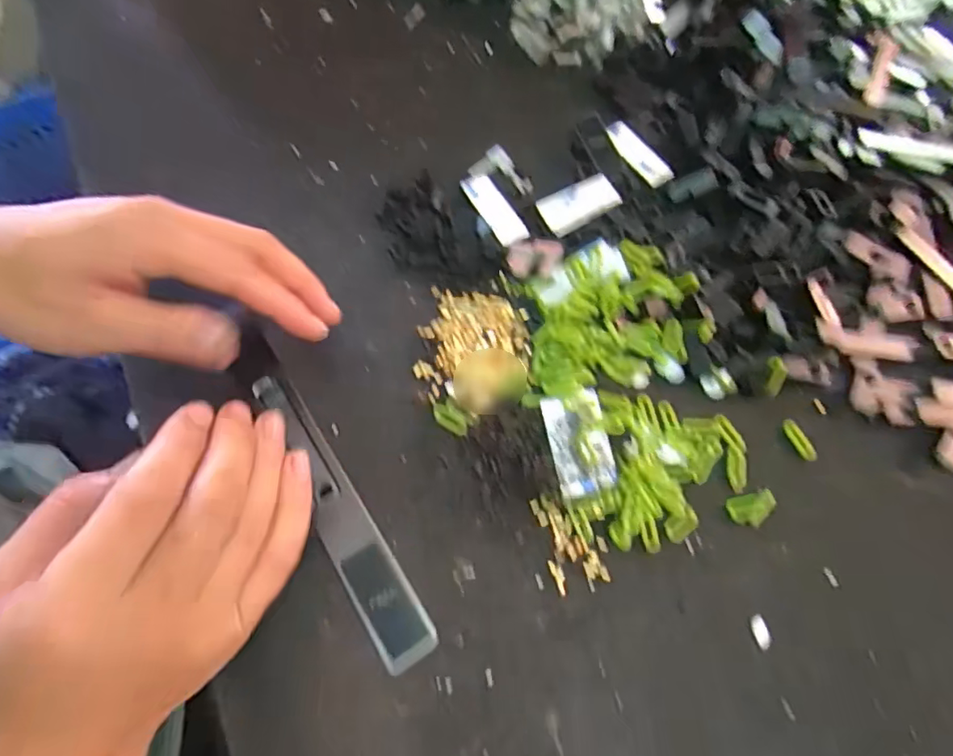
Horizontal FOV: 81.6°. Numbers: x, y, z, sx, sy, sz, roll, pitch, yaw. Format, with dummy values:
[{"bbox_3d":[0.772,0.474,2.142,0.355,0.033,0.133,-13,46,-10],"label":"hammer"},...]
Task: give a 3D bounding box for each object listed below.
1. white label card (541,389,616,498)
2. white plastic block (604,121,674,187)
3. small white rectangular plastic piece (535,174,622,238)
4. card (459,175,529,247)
[{"bbox_3d":[0.054,0.035,0.291,0.031,0.005,0.052,-8,70,-4],"label":"white label card"},{"bbox_3d":[0.108,-0.152,0.373,0.019,0.005,0.055,-34,70,-14],"label":"white plastic block"},{"bbox_3d":[0.065,-0.113,0.356,0.049,0.004,0.027,-28,75,-5],"label":"small white rectangular plastic piece"},{"bbox_3d":[0.012,-0.106,0.349,0.020,0.008,0.056,-29,69,-13],"label":"card"}]

